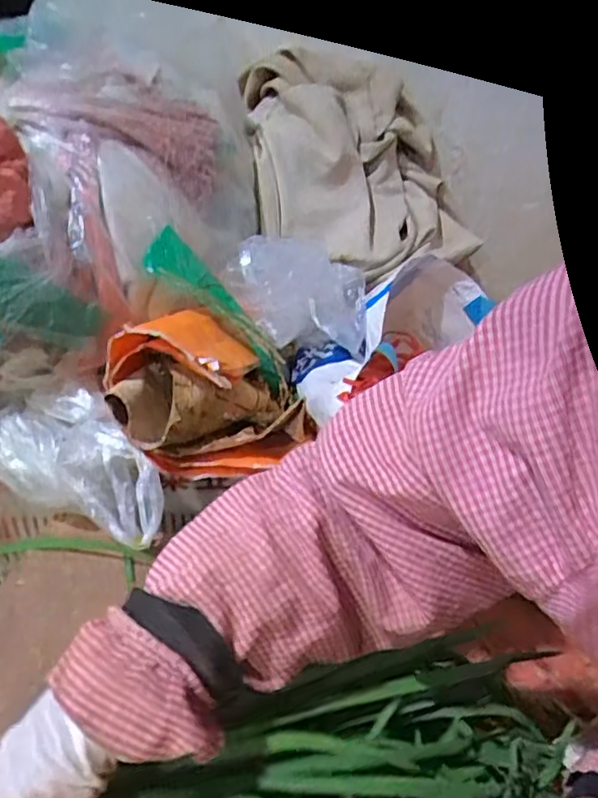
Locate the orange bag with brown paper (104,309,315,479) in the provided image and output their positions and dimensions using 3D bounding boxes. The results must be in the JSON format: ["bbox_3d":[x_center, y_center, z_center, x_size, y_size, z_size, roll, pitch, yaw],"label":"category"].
[{"bbox_3d":[-0.077,-0.012,0.542,0.169,0.122,0.131,-7,37,-14],"label":"orange bag with brown paper"}]

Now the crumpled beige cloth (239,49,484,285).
[{"bbox_3d":[0.095,-0.320,0.876,0.350,0.326,0.089,-1,-12,-26],"label":"crumpled beige cloth"}]

